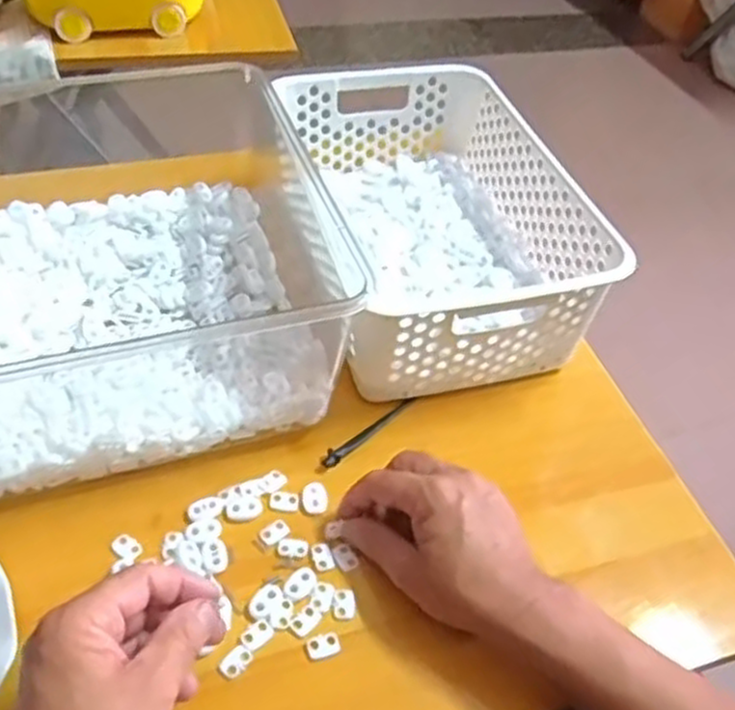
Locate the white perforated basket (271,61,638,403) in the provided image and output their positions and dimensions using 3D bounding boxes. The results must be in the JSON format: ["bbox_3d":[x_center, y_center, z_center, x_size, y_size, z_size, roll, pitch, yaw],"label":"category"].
[{"bbox_3d":[0.052,-0.116,0.642,0.193,0.098,0.302,-7,48,-13],"label":"white perforated basket"}]

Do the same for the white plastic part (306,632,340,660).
[{"bbox_3d":[-0.026,0.169,0.451,0.019,0.004,0.013,-8,48,-14],"label":"white plastic part"}]

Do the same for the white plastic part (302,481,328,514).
[{"bbox_3d":[-0.035,0.095,0.517,0.017,0.004,0.024,0,46,-6],"label":"white plastic part"}]

